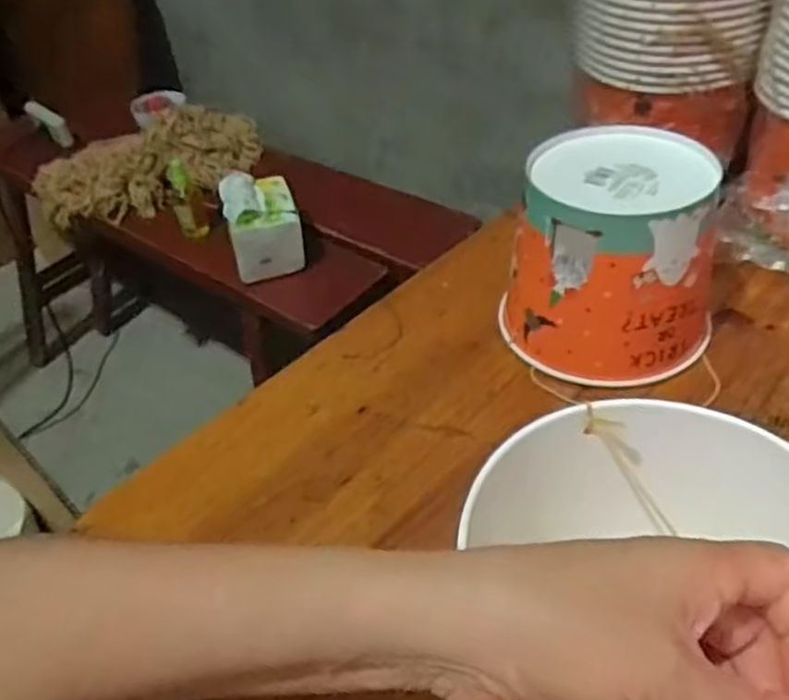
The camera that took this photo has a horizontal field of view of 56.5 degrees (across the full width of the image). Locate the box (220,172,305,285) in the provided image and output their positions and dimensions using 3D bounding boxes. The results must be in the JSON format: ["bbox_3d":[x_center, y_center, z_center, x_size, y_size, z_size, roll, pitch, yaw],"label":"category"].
[{"bbox_3d":[-0.188,-0.178,1.046,0.098,0.112,0.113,-14,43,-10],"label":"box"}]

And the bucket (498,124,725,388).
[{"bbox_3d":[0.159,-0.067,0.539,0.154,0.138,0.119,5,43,11],"label":"bucket"}]

